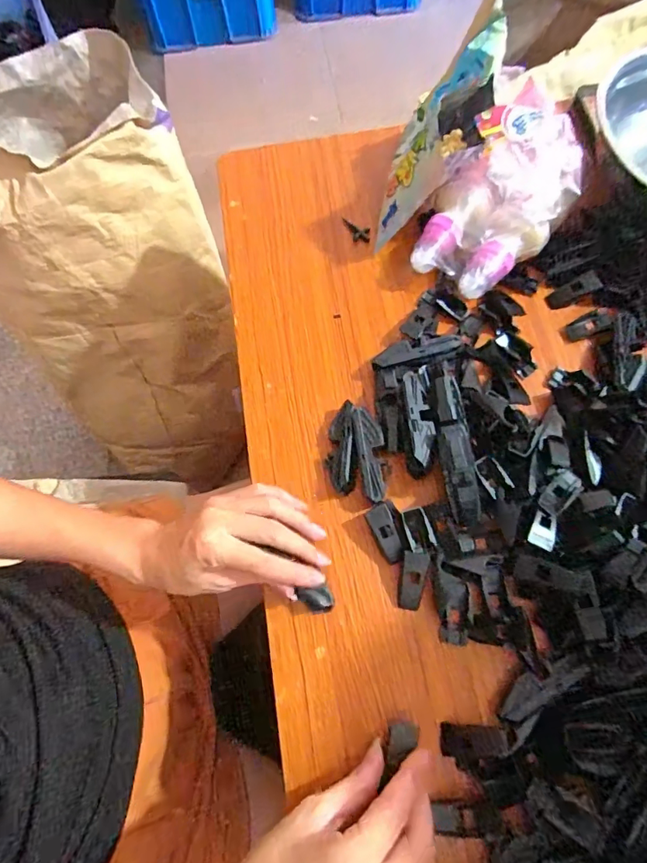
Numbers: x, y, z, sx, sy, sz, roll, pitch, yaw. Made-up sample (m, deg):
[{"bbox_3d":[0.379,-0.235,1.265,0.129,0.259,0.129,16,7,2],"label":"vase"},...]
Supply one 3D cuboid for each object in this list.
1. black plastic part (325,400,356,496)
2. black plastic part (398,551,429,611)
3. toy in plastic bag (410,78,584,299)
[{"bbox_3d":[0.013,0.012,0.366,0.022,0.025,0.067,-2,69,2],"label":"black plastic part"},{"bbox_3d":[0.062,0.103,0.332,0.017,0.007,0.042,10,99,6],"label":"black plastic part"},{"bbox_3d":[0.141,-0.185,0.385,0.097,0.105,0.136,25,72,11],"label":"toy in plastic bag"}]

